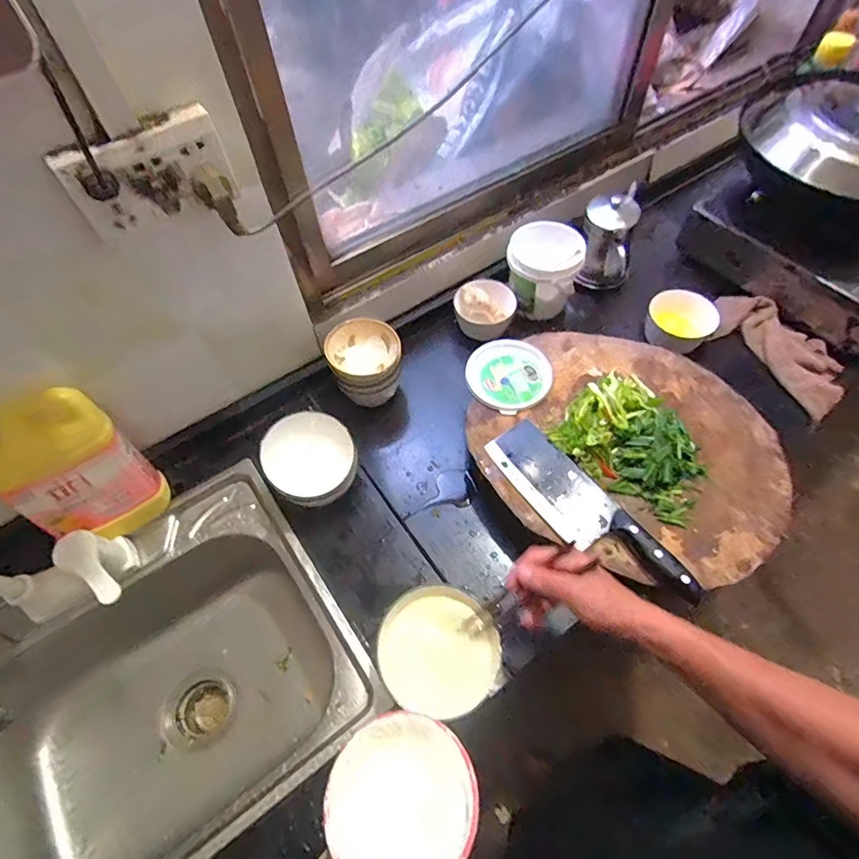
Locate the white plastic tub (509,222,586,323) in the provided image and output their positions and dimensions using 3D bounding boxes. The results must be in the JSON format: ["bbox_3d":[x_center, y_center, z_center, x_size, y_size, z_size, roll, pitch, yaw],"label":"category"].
[{"bbox_3d":[0.197,-0.272,0.817,0.123,0.118,0.100,21,61,15],"label":"white plastic tub"}]

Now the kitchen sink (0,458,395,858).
[{"bbox_3d":[-0.358,0.363,0.646,0.503,0.200,0.393,-33,62,-16],"label":"kitchen sink"}]

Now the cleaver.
[{"bbox_3d":[0.189,0.098,0.584,0.081,0.018,0.288,-32,62,-16],"label":"cleaver"}]

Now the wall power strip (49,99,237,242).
[{"bbox_3d":[-0.266,-0.244,0.452,0.143,0.076,0.030,-35,63,-18],"label":"wall power strip"}]

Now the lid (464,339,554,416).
[{"bbox_3d":[0.117,-0.082,0.701,0.125,0.015,0.121,-1,58,2],"label":"lid"}]

